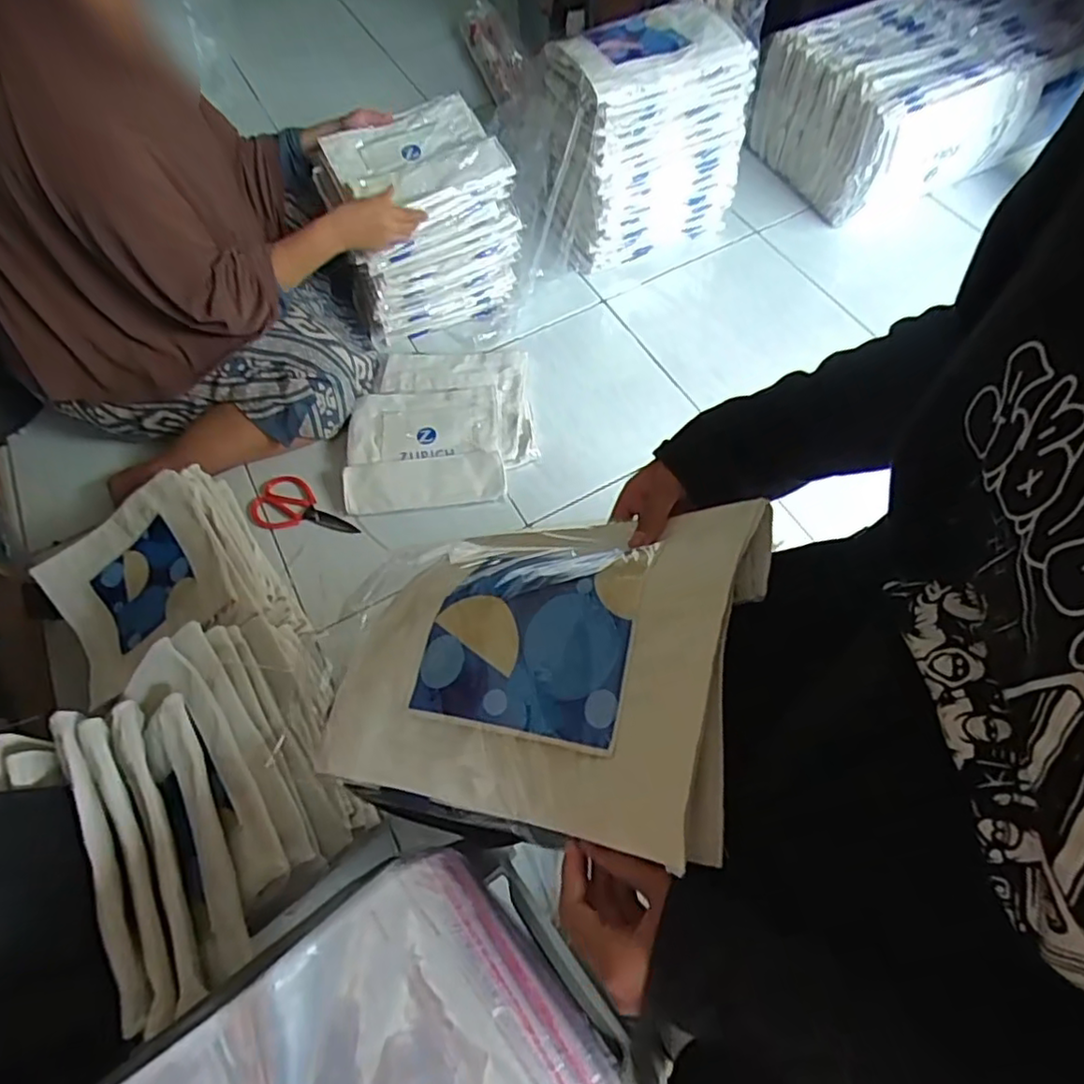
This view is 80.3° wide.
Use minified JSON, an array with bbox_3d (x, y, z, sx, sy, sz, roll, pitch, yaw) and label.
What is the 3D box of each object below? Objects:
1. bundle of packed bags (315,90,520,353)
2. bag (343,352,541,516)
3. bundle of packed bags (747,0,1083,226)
[{"bbox_3d":[-0.222,-0.632,1.274,0.314,0.286,0.249,-19,63,-7],"label":"bundle of packed bags"},{"bbox_3d":[-0.189,-0.224,1.214,0.329,0.057,0.349,-4,62,1],"label":"bag"},{"bbox_3d":[0.798,-0.944,1.349,0.639,0.232,0.361,-23,63,-9],"label":"bundle of packed bags"}]

